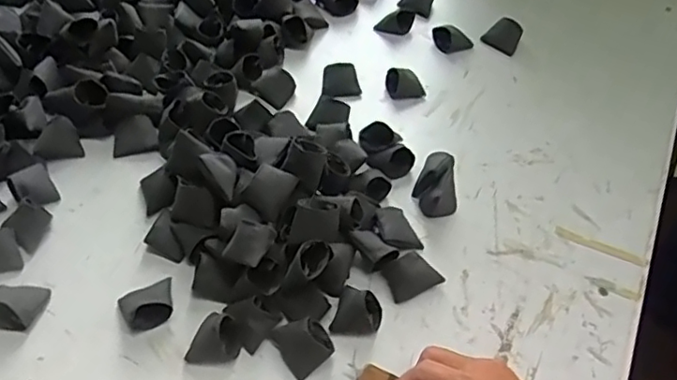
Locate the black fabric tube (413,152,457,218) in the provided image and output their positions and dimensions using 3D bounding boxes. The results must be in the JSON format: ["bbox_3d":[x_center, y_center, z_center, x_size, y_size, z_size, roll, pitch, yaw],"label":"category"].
[{"bbox_3d":[0.090,-0.007,0.550,0.038,0.037,0.056,9,51,6],"label":"black fabric tube"}]

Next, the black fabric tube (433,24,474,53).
[{"bbox_3d":[0.132,-0.176,0.697,0.047,0.022,0.027,13,52,9],"label":"black fabric tube"}]

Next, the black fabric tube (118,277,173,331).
[{"bbox_3d":[-0.152,0.088,0.473,0.041,0.023,0.034,-17,53,-14],"label":"black fabric tube"}]

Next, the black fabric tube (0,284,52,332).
[{"bbox_3d":[-0.255,0.088,0.470,0.038,0.024,0.036,5,51,3],"label":"black fabric tube"}]

